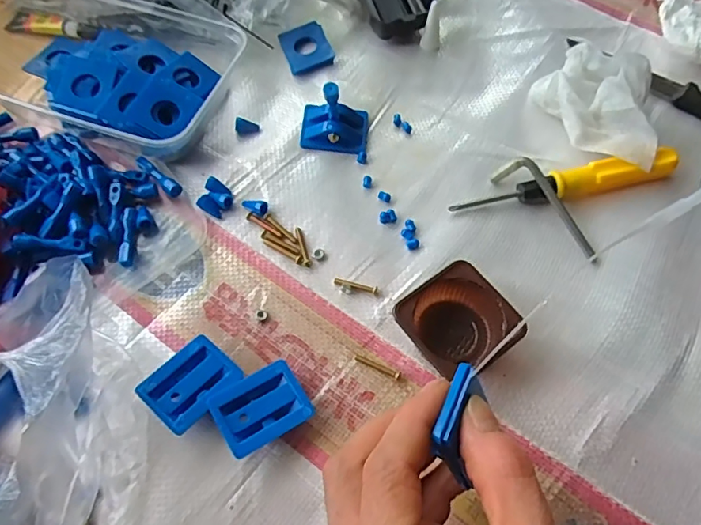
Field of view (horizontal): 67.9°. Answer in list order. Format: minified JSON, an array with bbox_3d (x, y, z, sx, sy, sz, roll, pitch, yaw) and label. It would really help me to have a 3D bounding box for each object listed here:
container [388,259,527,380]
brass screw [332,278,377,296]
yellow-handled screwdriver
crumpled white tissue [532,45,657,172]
[{"bbox_3d":[0.057,0.034,0.283,0.053,0.024,0.053,-33,68,-15],"label":"container"},{"bbox_3d":[0.004,0.013,0.305,0.027,0.004,0.006,16,65,8],"label":"brass screw"},{"bbox_3d":[0.134,-0.049,0.327,0.140,0.021,0.018,-11,64,-6],"label":"yellow-handled screwdriver"},{"bbox_3d":[0.163,-0.102,0.338,0.050,0.047,0.093,-15,65,-8],"label":"crumpled white tissue"}]

